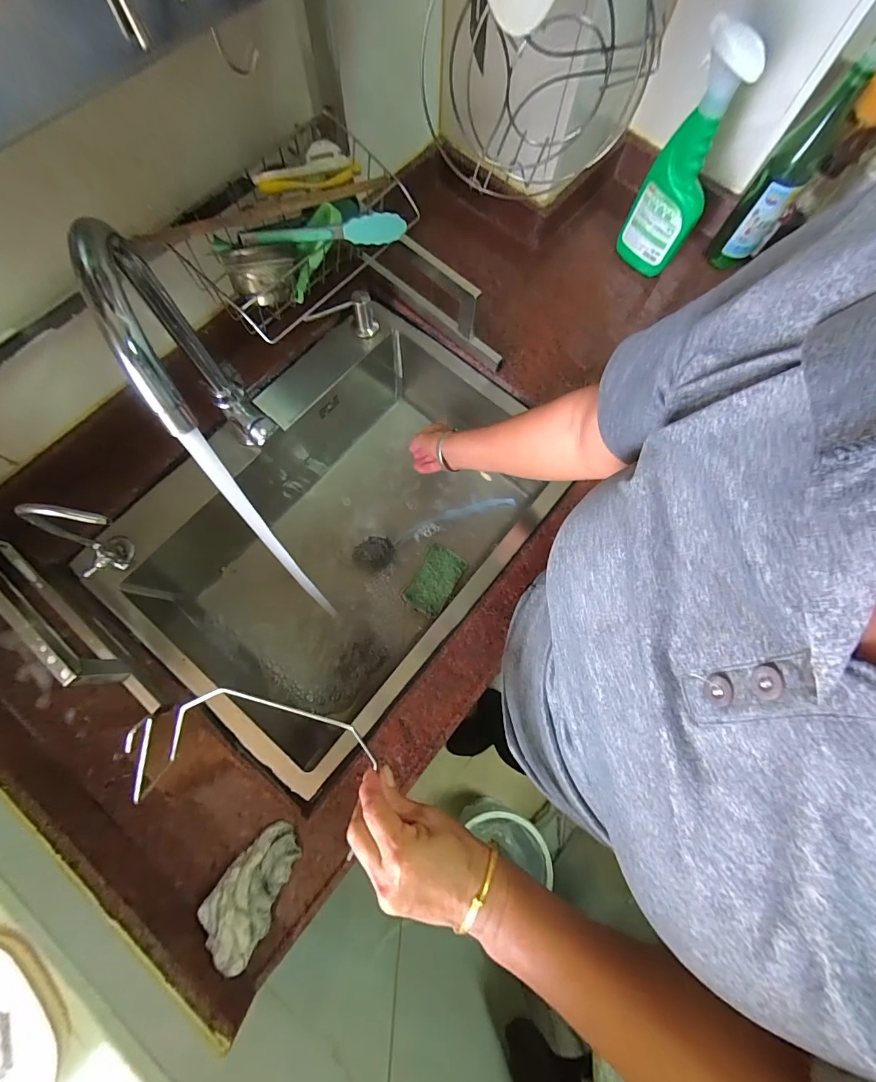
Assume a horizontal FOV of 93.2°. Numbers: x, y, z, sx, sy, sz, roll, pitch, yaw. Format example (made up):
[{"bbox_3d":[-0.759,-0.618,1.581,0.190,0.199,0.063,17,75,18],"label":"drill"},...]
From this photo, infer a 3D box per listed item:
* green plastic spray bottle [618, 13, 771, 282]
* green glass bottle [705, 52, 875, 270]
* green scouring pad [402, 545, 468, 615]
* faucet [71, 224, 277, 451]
[{"bbox_3d":[0.348,-0.519,0.583,0.098,0.257,0.058,31,75,7],"label":"green plastic spray bottle"},{"bbox_3d":[0.497,-0.520,0.589,0.064,0.235,0.075,41,77,9],"label":"green glass bottle"},{"bbox_3d":[-0.004,0.063,0.671,0.063,0.014,0.107,30,75,6],"label":"green scouring pad"},{"bbox_3d":[-0.219,-0.148,0.400,0.050,0.279,0.189,-25,76,-9],"label":"faucet"}]

